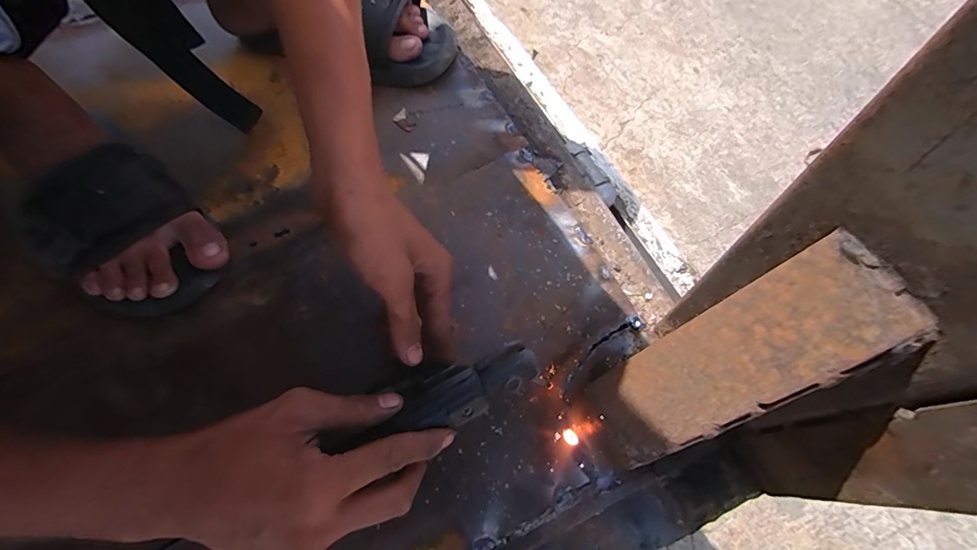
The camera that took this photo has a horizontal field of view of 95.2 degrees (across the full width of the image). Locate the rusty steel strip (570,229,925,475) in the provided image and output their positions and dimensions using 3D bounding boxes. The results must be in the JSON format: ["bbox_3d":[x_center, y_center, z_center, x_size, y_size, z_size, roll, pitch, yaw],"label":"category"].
[{"bbox_3d":[0.105,0.044,0.211,0.004,0.152,0.047,-3,56,-49],"label":"rusty steel strip"}]

